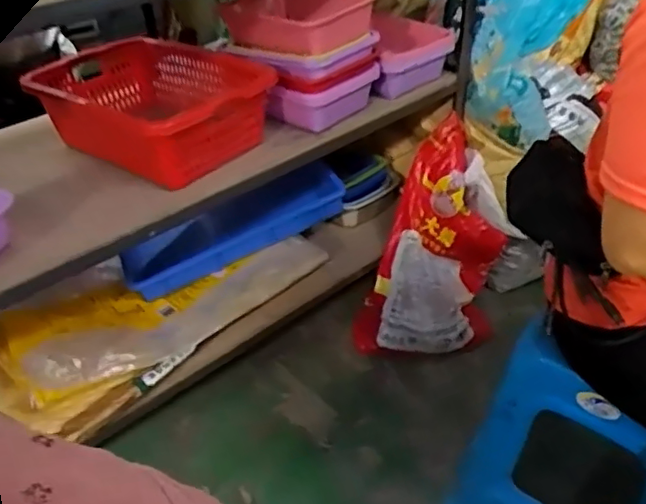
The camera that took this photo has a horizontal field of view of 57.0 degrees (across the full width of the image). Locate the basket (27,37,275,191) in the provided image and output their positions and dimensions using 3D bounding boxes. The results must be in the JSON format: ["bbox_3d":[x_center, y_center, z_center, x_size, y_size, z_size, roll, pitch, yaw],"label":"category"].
[{"bbox_3d":[-0.338,-0.277,1.154,0.447,0.184,0.314,19,43,25],"label":"basket"}]

